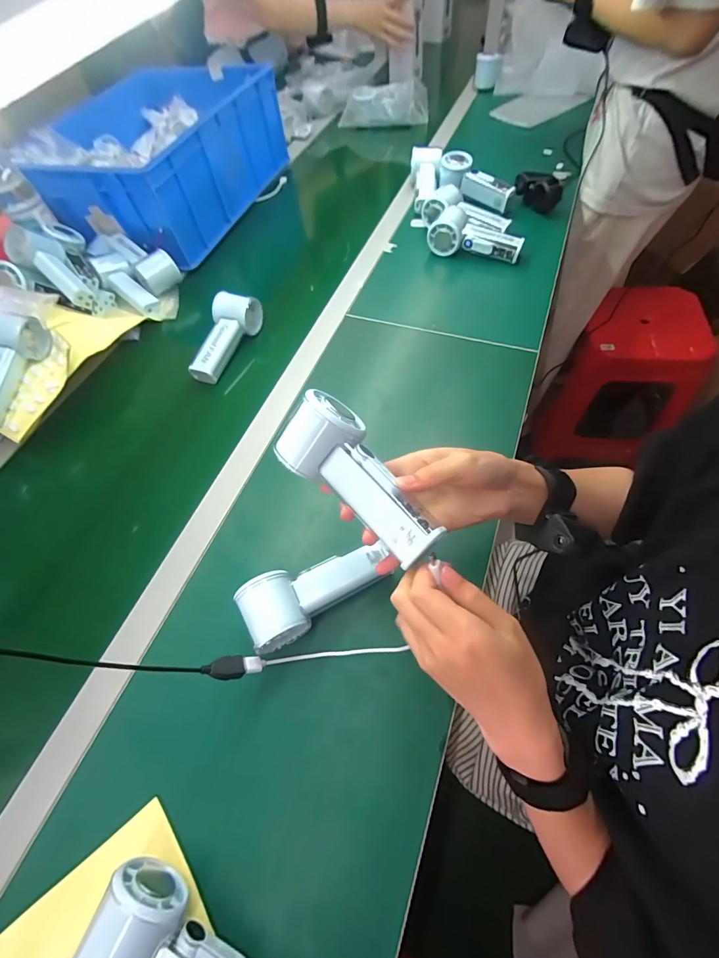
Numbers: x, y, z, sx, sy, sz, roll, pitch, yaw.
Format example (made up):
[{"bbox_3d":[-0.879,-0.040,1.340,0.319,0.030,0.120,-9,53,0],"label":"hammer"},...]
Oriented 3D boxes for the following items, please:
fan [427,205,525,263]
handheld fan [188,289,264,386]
[{"bbox_3d":[0.197,-0.407,0.653,0.152,0.049,0.062,25,65,13],"label":"fan"},{"bbox_3d":[-0.208,-0.218,0.579,0.063,0.041,0.146,21,64,12],"label":"handheld fan"}]

